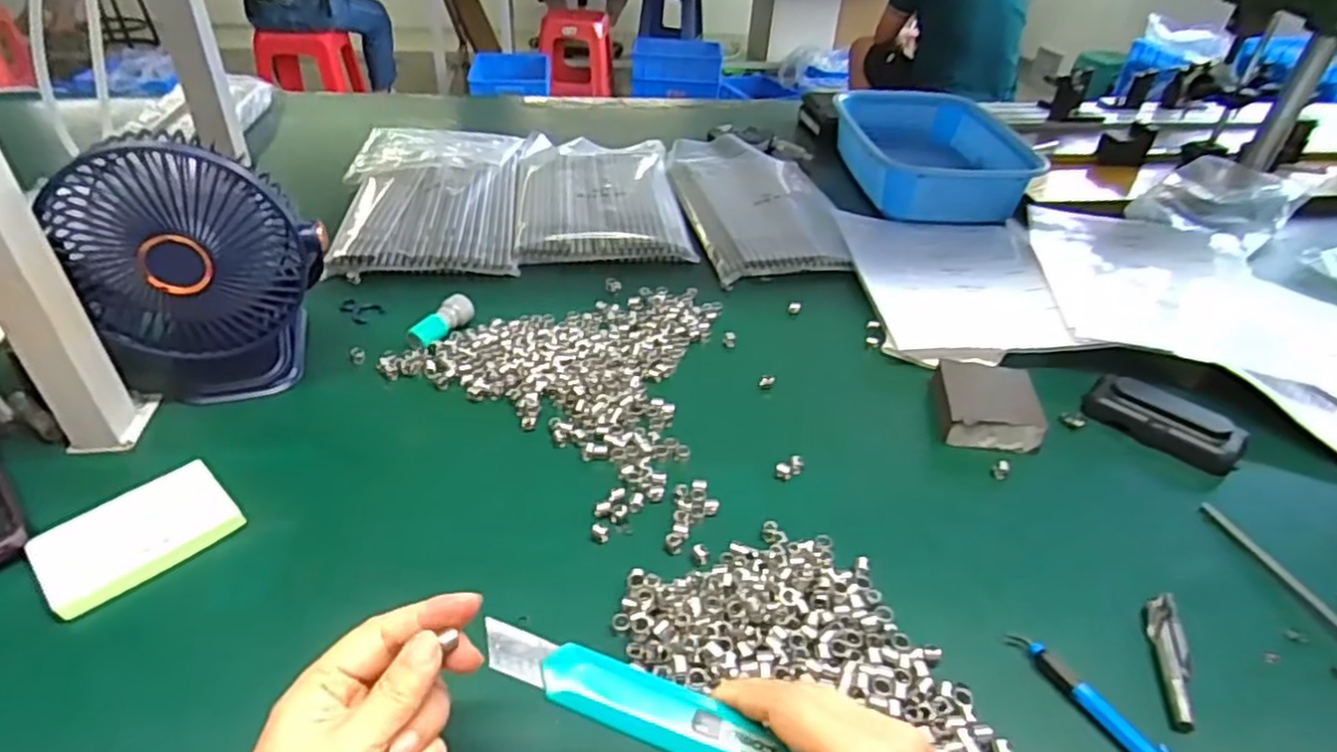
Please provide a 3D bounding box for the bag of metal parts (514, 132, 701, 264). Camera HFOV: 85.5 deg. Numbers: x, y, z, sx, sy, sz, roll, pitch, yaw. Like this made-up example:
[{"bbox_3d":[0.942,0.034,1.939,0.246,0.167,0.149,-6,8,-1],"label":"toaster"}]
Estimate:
[{"bbox_3d":[-0.082,-0.219,0.851,0.181,0.022,0.315,-2,37,-7],"label":"bag of metal parts"}]

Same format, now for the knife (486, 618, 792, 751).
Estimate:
[{"bbox_3d":[-0.009,0.129,0.285,0.134,0.008,0.026,21,39,3],"label":"knife"}]

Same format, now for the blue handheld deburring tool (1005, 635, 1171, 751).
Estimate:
[{"bbox_3d":[0.226,0.176,0.358,0.014,0.011,0.125,-20,42,-27],"label":"blue handheld deburring tool"}]

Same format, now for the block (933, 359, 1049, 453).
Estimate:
[{"bbox_3d":[0.245,0.021,0.561,0.073,0.030,0.082,5,37,3],"label":"block"}]

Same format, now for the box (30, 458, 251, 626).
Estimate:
[{"bbox_3d":[-0.312,0.094,0.427,0.066,0.015,0.096,30,45,31],"label":"box"}]

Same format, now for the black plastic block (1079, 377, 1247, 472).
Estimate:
[{"bbox_3d":[0.379,0.034,0.554,0.106,0.024,0.047,29,44,30],"label":"black plastic block"}]

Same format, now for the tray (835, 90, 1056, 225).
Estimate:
[{"bbox_3d":[0.343,-0.288,0.958,0.216,0.095,0.301,3,37,0],"label":"tray"}]

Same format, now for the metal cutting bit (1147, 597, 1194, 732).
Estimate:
[{"bbox_3d":[0.277,0.153,0.396,0.013,0.013,0.085,14,38,13],"label":"metal cutting bit"}]

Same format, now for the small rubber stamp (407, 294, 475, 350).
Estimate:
[{"bbox_3d":[-0.191,-0.046,0.611,0.022,0.020,0.062,21,40,22],"label":"small rubber stamp"}]

